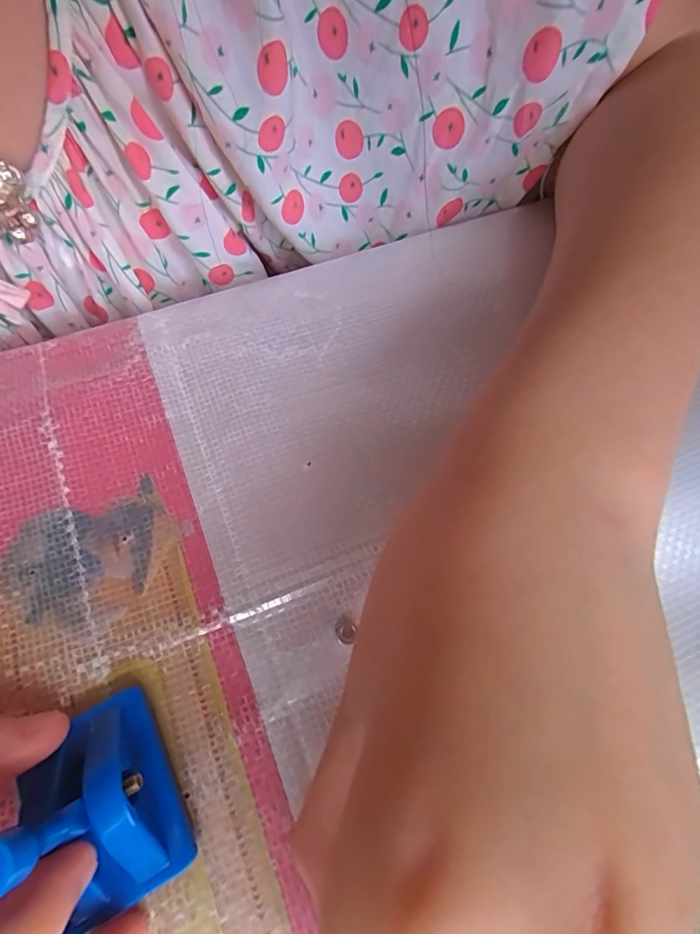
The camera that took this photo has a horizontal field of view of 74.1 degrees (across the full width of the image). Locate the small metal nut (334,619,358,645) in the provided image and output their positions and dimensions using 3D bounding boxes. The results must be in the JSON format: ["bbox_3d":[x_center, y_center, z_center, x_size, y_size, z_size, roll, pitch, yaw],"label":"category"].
[{"bbox_3d":[-0.001,0.048,0.135,0.006,0.004,0.006,-33,70,-15],"label":"small metal nut"}]

